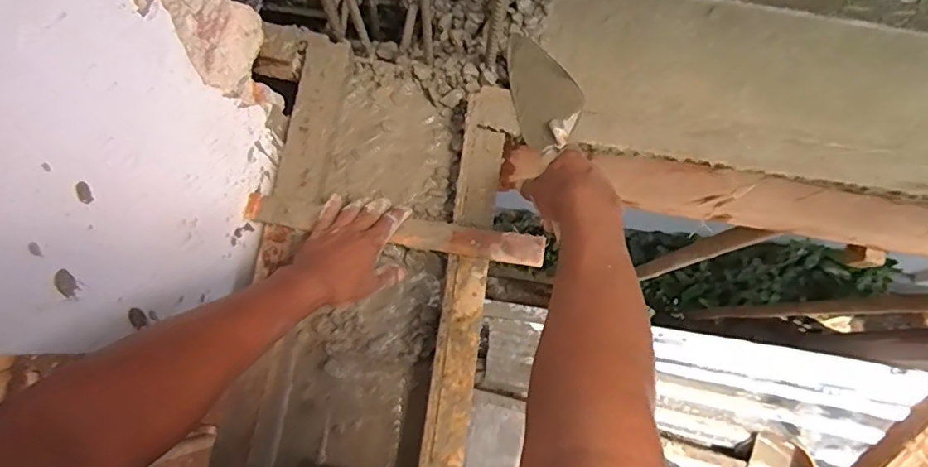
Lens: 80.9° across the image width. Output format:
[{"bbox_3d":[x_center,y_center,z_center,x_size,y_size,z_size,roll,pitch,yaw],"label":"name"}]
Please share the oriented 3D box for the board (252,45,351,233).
[{"bbox_3d":[-0.187,-0.120,0.667,0.063,0.024,0.235,16,72,-12],"label":"board"}]

